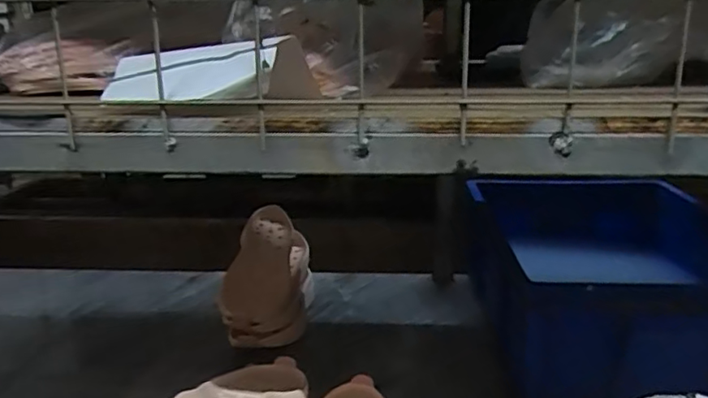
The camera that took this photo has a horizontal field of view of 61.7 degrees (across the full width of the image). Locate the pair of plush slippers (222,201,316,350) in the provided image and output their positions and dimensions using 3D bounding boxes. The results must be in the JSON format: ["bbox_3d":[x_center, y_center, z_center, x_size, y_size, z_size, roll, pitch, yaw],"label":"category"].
[{"bbox_3d":[-0.135,0.134,0.951,0.125,0.106,0.279,1,35,3],"label":"pair of plush slippers"}]

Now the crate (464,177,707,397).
[{"bbox_3d":[0.417,0.118,0.871,0.448,0.177,0.486,1,16,4],"label":"crate"}]

